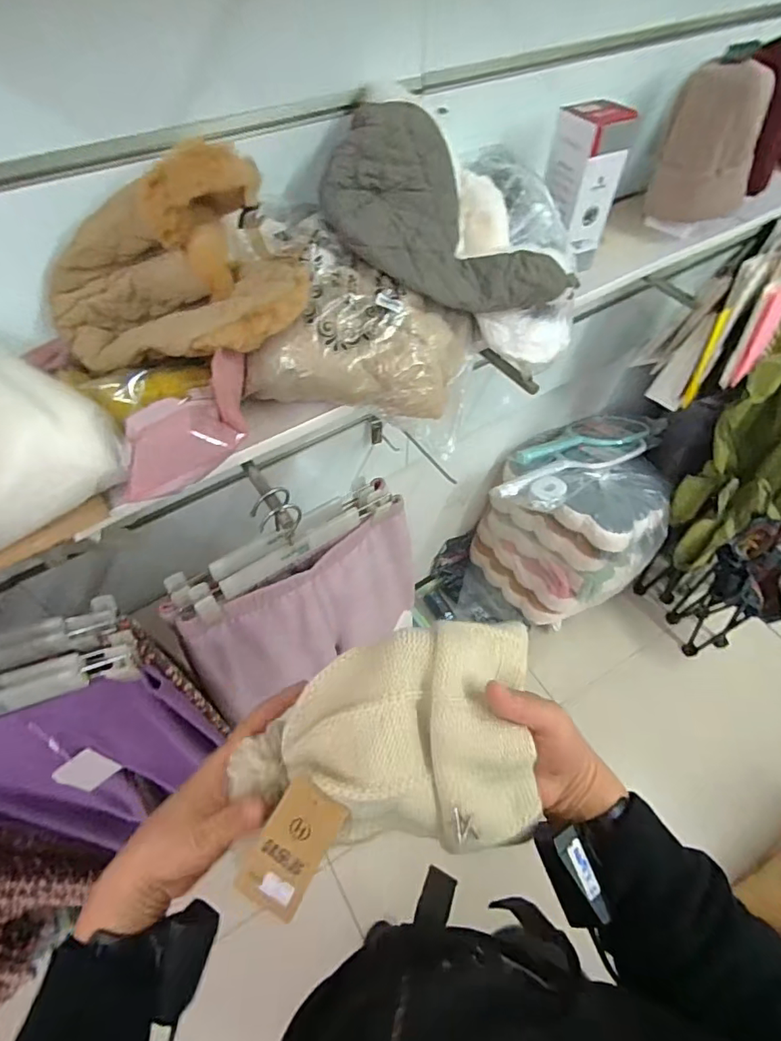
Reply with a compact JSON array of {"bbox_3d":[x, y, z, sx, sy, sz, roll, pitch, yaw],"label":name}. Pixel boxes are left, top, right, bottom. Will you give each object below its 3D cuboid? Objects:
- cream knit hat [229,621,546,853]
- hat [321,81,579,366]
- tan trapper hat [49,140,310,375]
[{"bbox_3d":[-0.005,0.168,0.386,0.238,0.093,0.136,-8,54,-6],"label":"cream knit hat"},{"bbox_3d":[0.101,-0.359,0.662,0.377,0.117,0.211,35,54,-17],"label":"hat"},{"bbox_3d":[-0.223,-0.261,0.542,0.265,0.196,0.138,1,53,0],"label":"tan trapper hat"}]

